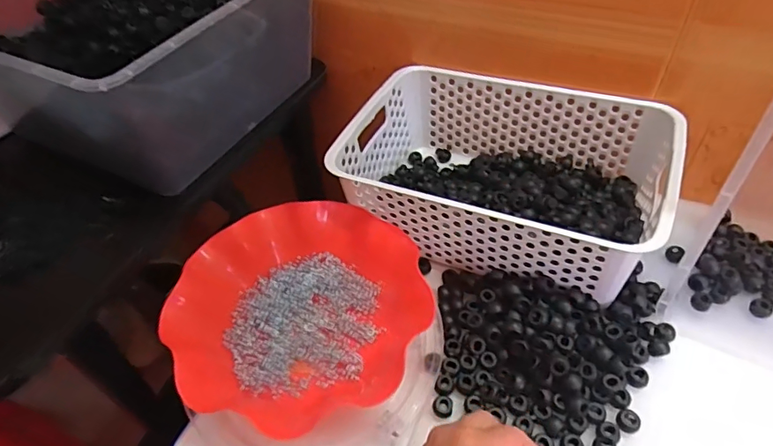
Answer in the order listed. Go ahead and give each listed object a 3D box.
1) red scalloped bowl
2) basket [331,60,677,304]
[{"bbox_3d":[-0.082,0.076,0.463,0.213,0.062,0.199,-3,48,3],"label":"red scalloped bowl"},{"bbox_3d":[0.118,-0.052,0.519,0.298,0.100,0.198,16,51,19],"label":"basket"}]

